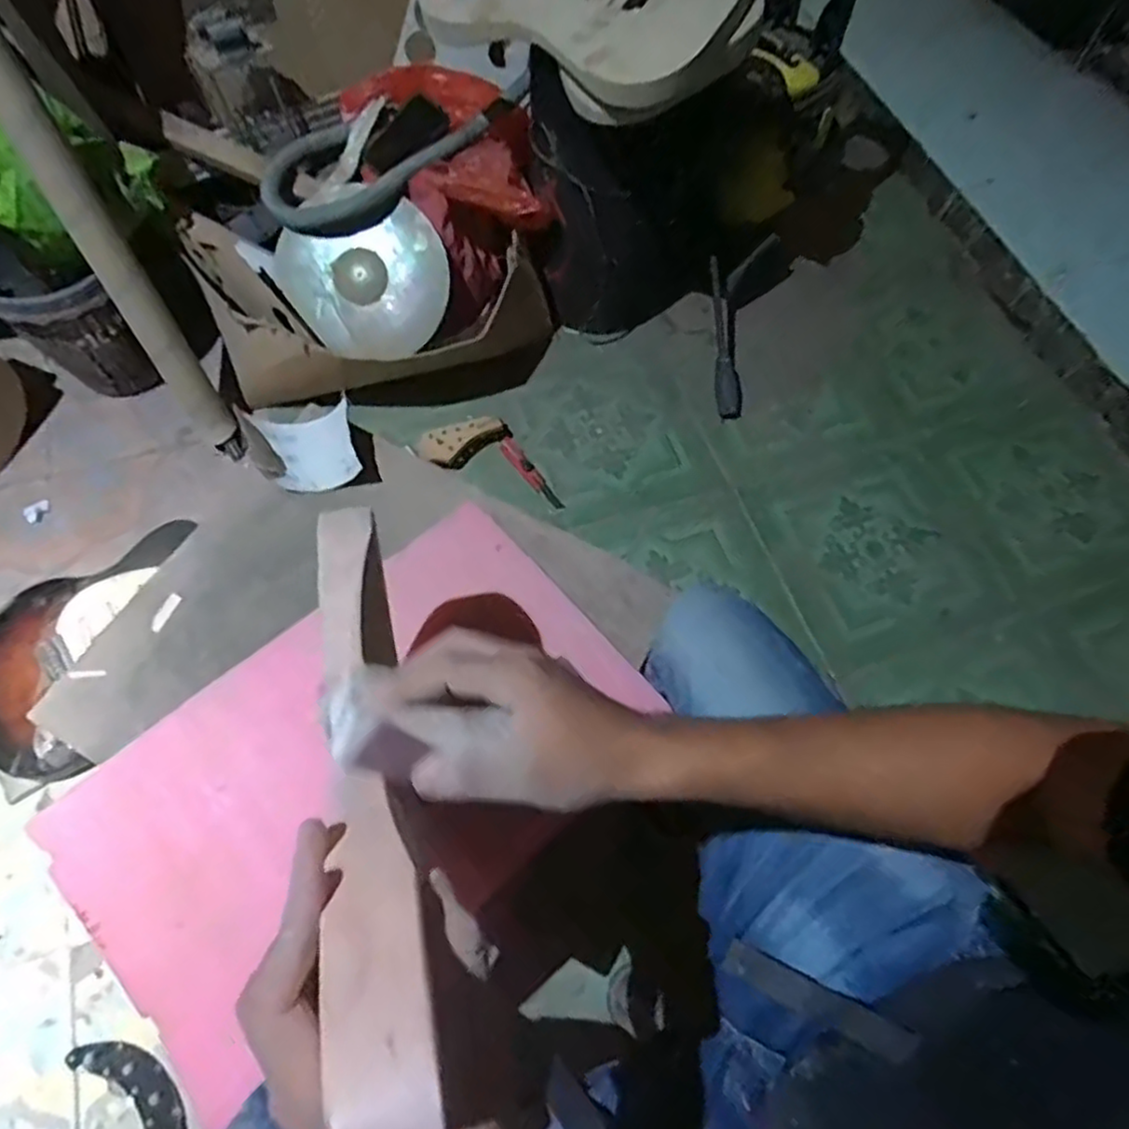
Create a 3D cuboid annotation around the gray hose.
[{"bbox_3d":[-0.311,-0.753,1.225,0.275,0.071,0.511,33,64,15],"label":"gray hose"}]

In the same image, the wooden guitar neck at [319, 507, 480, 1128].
[{"bbox_3d":[-0.102,0.072,0.353,0.044,0.030,0.369,-16,36,-11],"label":"wooden guitar neck"}]

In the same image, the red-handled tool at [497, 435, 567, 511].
[{"bbox_3d":[-0.061,-0.171,1.301,0.034,0.021,0.176,-37,72,-19],"label":"red-handled tool"}]

